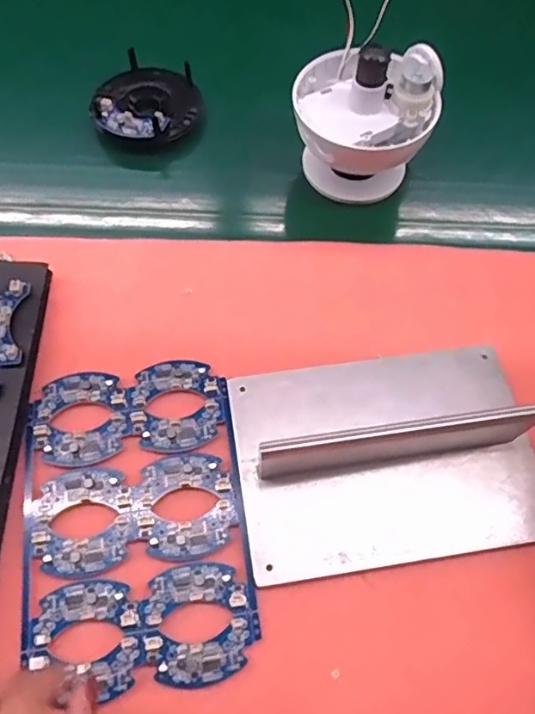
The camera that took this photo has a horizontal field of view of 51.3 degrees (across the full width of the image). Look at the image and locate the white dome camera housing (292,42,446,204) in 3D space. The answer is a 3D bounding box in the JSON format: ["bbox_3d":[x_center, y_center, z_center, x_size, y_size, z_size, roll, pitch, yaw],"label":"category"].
[{"bbox_3d":[0.076,-0.193,0.464,0.112,0.103,0.126,22,66,8],"label":"white dome camera housing"}]

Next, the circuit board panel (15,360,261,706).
[{"bbox_3d":[-0.088,0.100,0.361,0.143,0.005,0.199,-7,65,-5],"label":"circuit board panel"}]

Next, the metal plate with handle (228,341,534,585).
[{"bbox_3d":[0.082,0.057,0.355,0.197,0.055,0.136,-6,65,-5],"label":"metal plate with handle"}]

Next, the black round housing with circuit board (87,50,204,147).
[{"bbox_3d":[-0.116,-0.239,0.530,0.088,0.037,0.098,33,68,13],"label":"black round housing with circuit board"}]

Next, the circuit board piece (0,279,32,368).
[{"bbox_3d":[-0.187,-0.025,0.388,0.033,0.006,0.064,-3,65,-3],"label":"circuit board piece"}]

